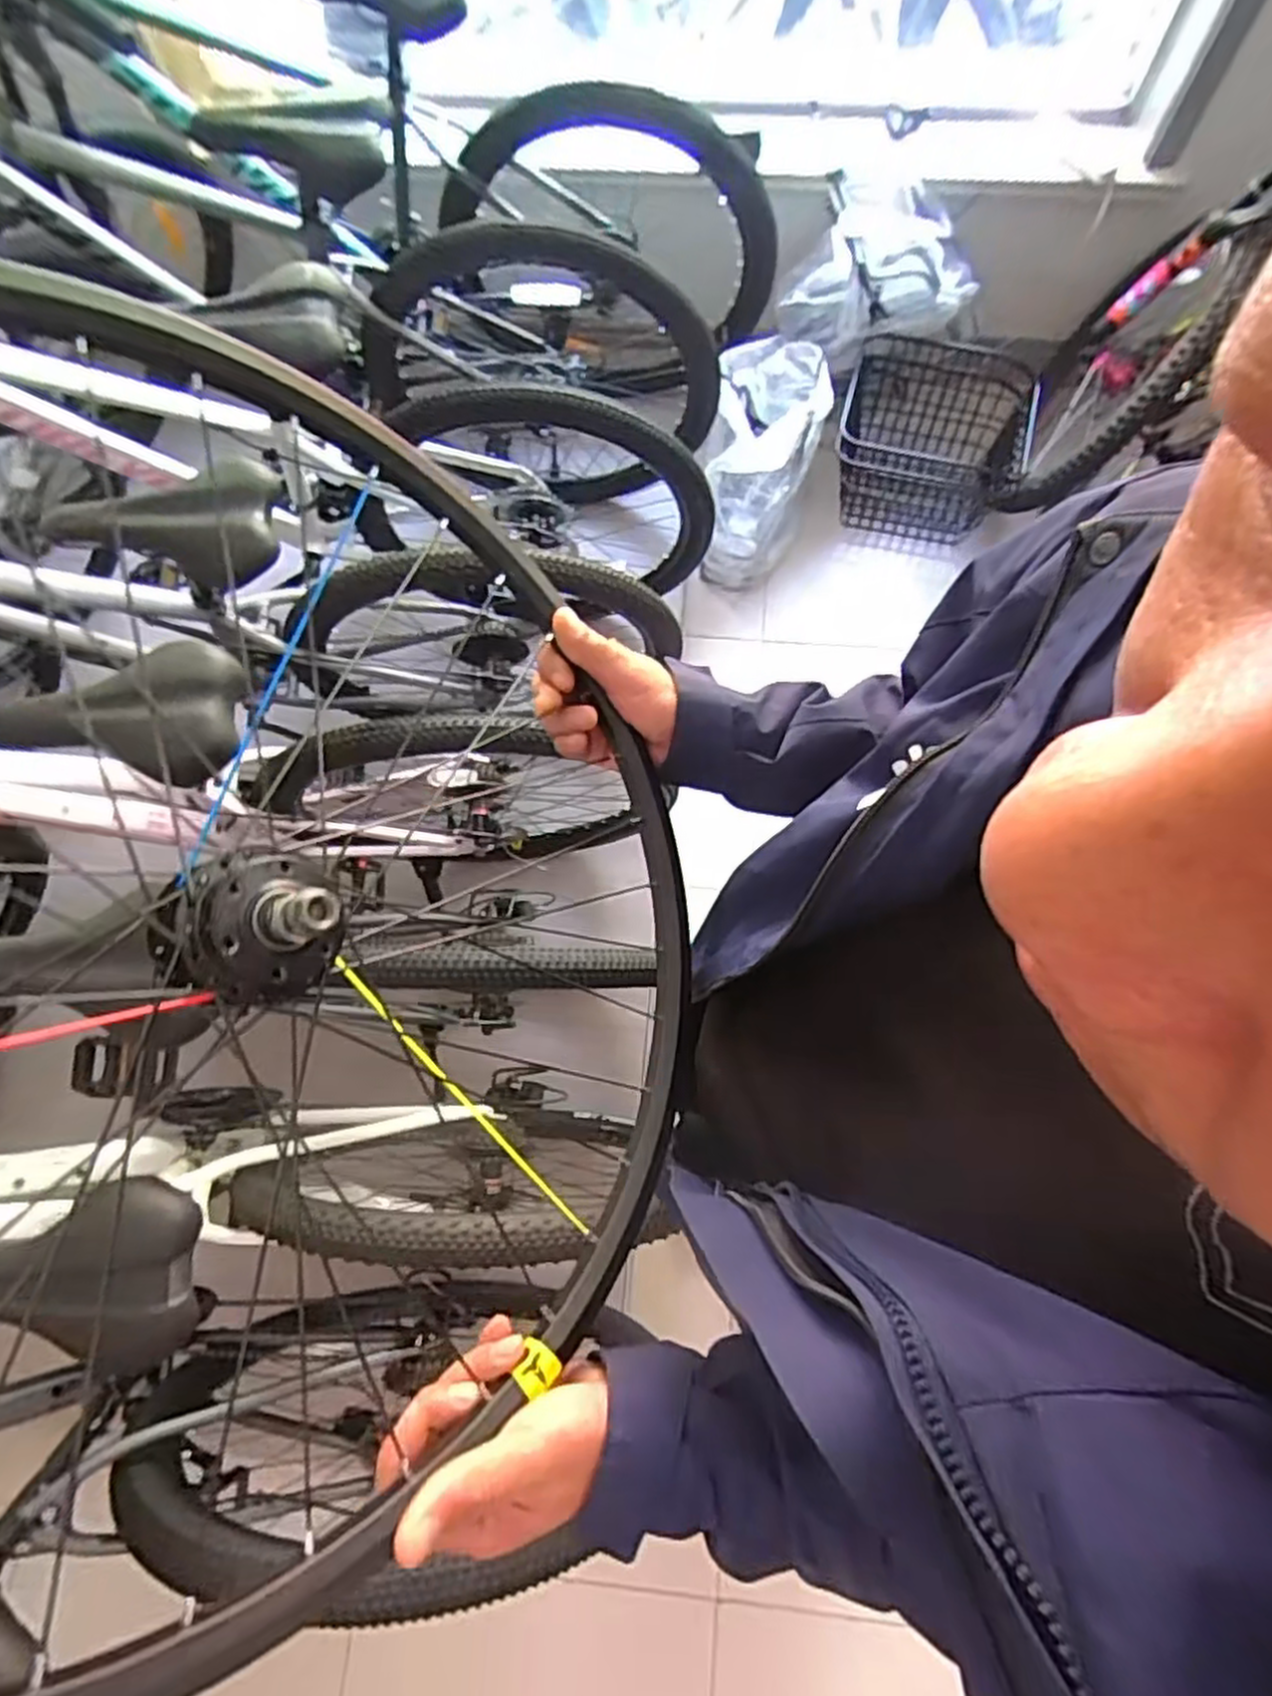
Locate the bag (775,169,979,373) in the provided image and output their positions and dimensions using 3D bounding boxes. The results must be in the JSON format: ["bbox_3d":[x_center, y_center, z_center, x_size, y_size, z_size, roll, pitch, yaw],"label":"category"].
[{"bbox_3d":[0.465,-1.108,1.490,0.346,0.269,0.144,-7,73,0],"label":"bag"}]

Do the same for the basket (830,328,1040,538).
[{"bbox_3d":[0.626,-0.881,1.654,0.370,0.278,0.313,15,74,6],"label":"basket"}]

